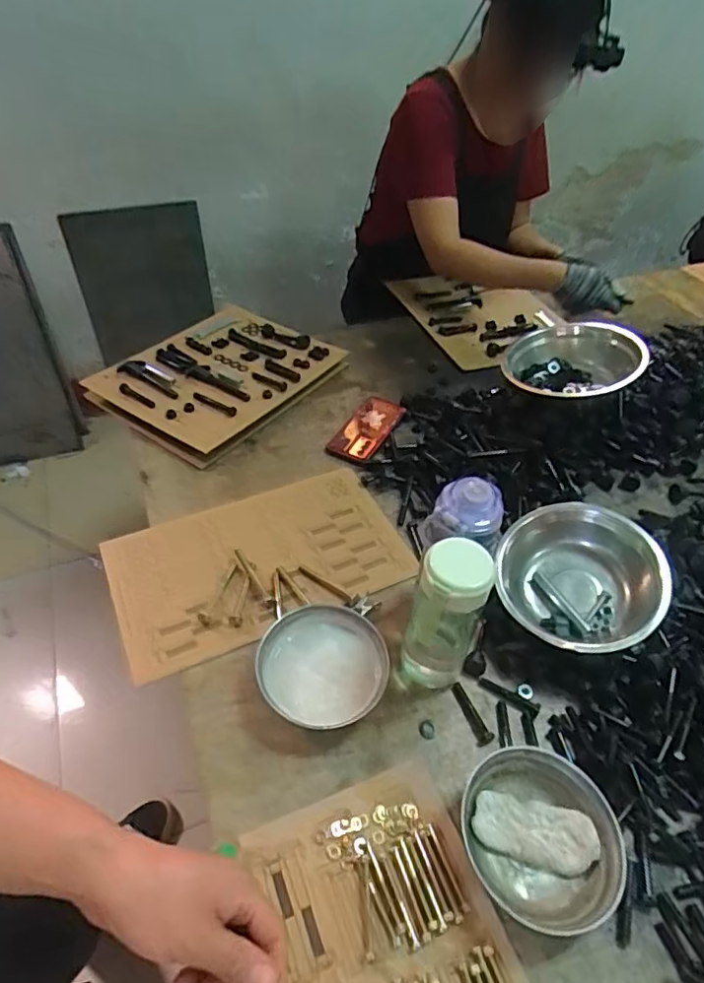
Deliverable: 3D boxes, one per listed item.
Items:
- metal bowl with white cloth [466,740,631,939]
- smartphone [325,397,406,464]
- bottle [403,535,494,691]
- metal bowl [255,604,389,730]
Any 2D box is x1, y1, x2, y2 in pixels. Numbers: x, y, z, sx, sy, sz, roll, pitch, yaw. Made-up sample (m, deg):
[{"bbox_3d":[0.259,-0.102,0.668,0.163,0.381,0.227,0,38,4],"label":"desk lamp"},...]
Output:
[{"bbox_3d":[0.180,0.324,0.533,0.131,0.052,0.140,1,47,-1],"label":"metal bowl with white cloth"},{"bbox_3d":[0.028,-0.114,0.988,0.079,0.010,0.181,19,49,16],"label":"smartphone"},{"bbox_3d":[0.095,0.143,0.595,0.068,0.193,0.064,1,47,-1],"label":"bottle"},{"bbox_3d":[-0.032,0.205,0.645,0.142,0.046,0.142,1,47,-1],"label":"metal bowl"}]

